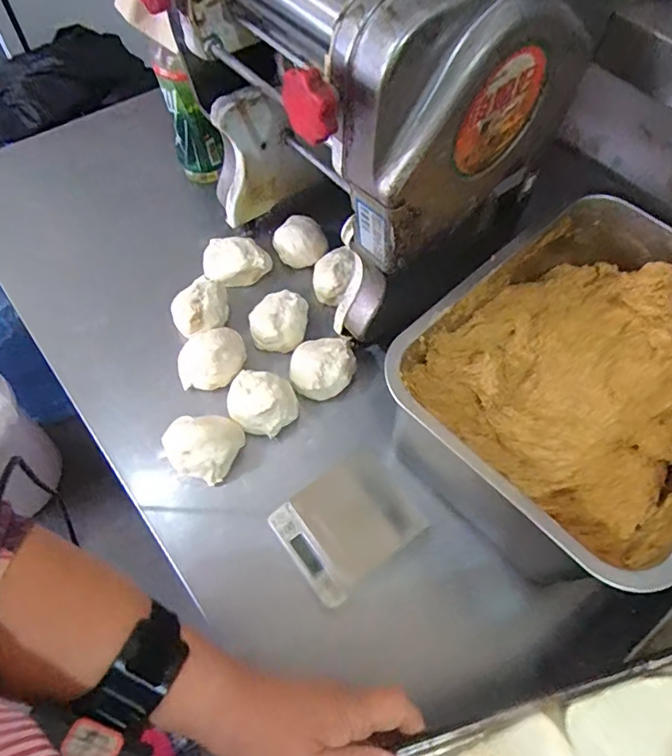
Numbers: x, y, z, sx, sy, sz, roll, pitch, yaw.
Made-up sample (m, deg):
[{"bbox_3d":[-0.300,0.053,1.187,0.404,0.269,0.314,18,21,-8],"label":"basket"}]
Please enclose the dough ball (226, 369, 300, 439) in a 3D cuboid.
[{"bbox_3d":[-0.080,0.027,0.551,0.074,0.044,0.063,27,63,13],"label":"dough ball"}]

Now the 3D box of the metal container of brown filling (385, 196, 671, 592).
[{"bbox_3d":[0.238,0.002,0.500,0.355,0.131,0.261,-39,69,-22],"label":"metal container of brown filling"}]

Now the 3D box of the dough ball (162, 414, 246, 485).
[{"bbox_3d":[-0.136,0.068,0.527,0.072,0.046,0.063,17,61,7],"label":"dough ball"}]

